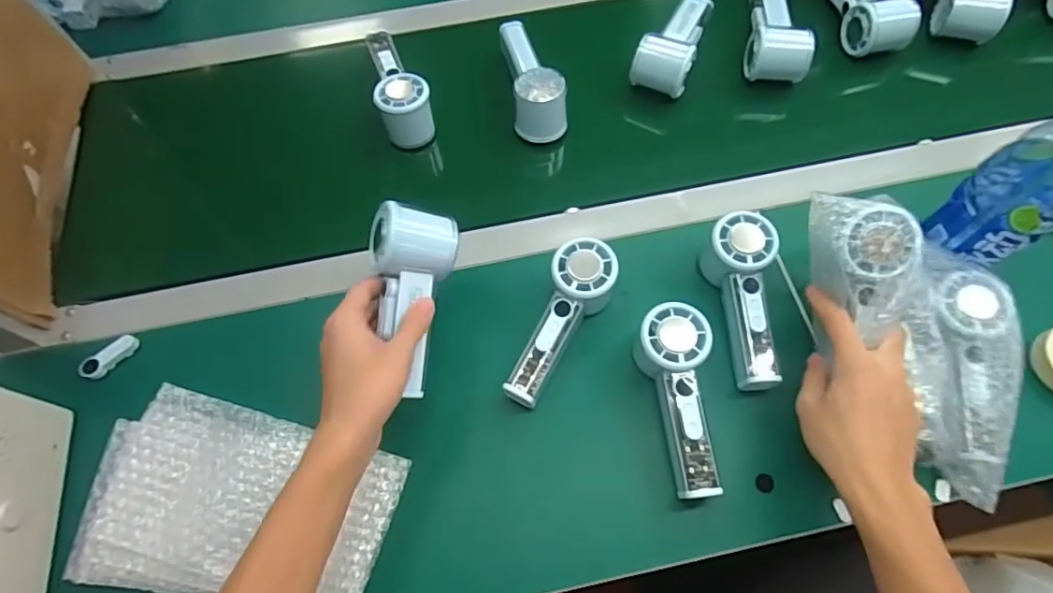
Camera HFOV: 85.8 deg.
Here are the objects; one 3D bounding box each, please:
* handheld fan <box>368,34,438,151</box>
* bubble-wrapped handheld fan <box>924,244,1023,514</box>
[{"bbox_3d":[-0.142,-0.244,0.637,0.055,0.057,0.149,-13,66,-4],"label":"handheld fan"},{"bbox_3d":[0.355,0.061,0.458,0.068,0.032,0.198,4,79,4],"label":"bubble-wrapped handheld fan"}]

